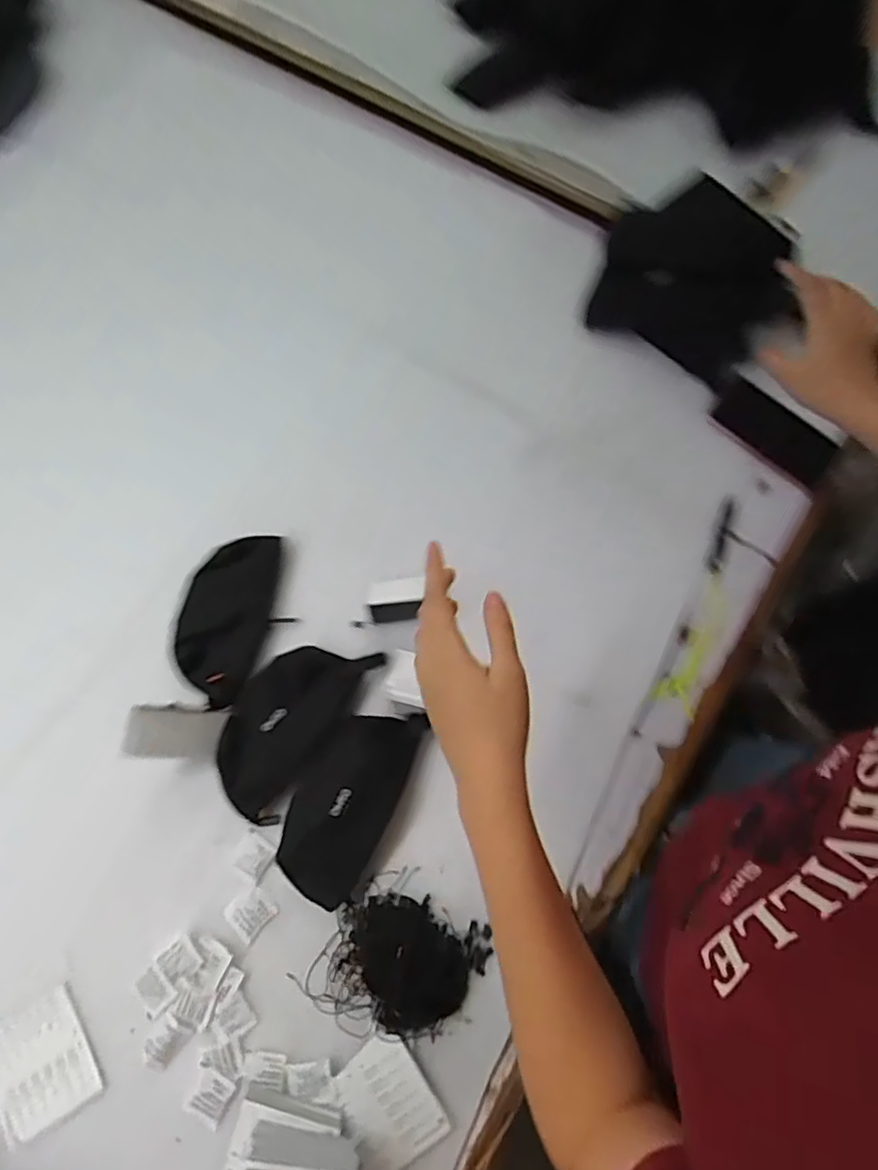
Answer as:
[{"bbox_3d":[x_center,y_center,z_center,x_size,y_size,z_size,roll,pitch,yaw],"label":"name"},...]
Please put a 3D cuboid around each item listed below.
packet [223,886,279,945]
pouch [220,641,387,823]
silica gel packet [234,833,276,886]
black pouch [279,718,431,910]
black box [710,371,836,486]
[{"bbox_3d":[-0.186,0.324,0.578,0.039,0.004,0.040,-43,79,-12],"label":"packet"},{"bbox_3d":[-0.157,0.138,0.617,0.103,0.055,0.207,32,76,8],"label":"pouch"},{"bbox_3d":[-0.187,0.275,0.592,0.036,0.012,0.036,31,76,8],"label":"silica gel packet"},{"bbox_3d":[-0.094,0.217,0.598,0.091,0.044,0.198,24,75,6],"label":"black pouch"},{"bbox_3d":[0.436,-0.197,0.758,0.174,0.026,0.063,30,77,-11],"label":"black box"}]

